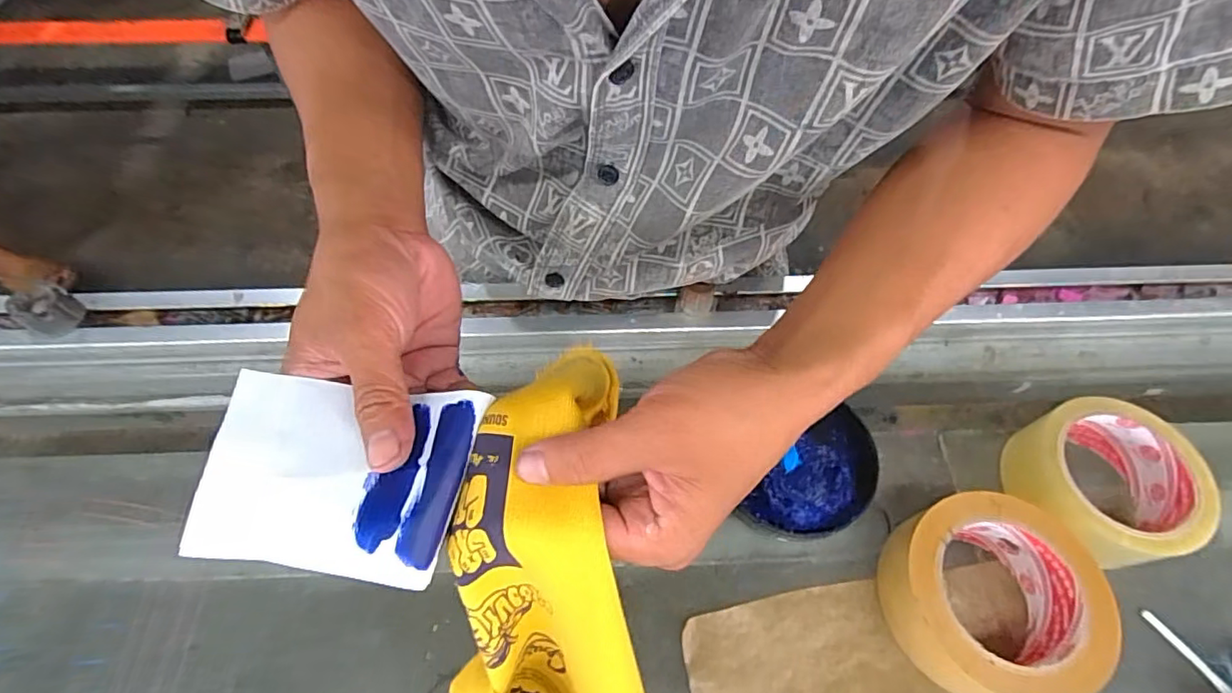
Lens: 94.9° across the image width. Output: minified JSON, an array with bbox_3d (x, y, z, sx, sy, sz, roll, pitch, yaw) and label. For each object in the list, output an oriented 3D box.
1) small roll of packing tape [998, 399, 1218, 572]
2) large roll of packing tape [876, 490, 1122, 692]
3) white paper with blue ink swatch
[{"bbox_3d":[0.322,0.091,0.376,0.091,0.055,0.100,0,59,0],"label":"small roll of packing tape"},{"bbox_3d":[0.224,0.151,0.344,0.111,0.053,0.110,0,59,0],"label":"large roll of packing tape"},{"bbox_3d":[-0.116,0.052,0.234,0.108,0.014,0.076,6,59,3],"label":"white paper with blue ink swatch"}]

